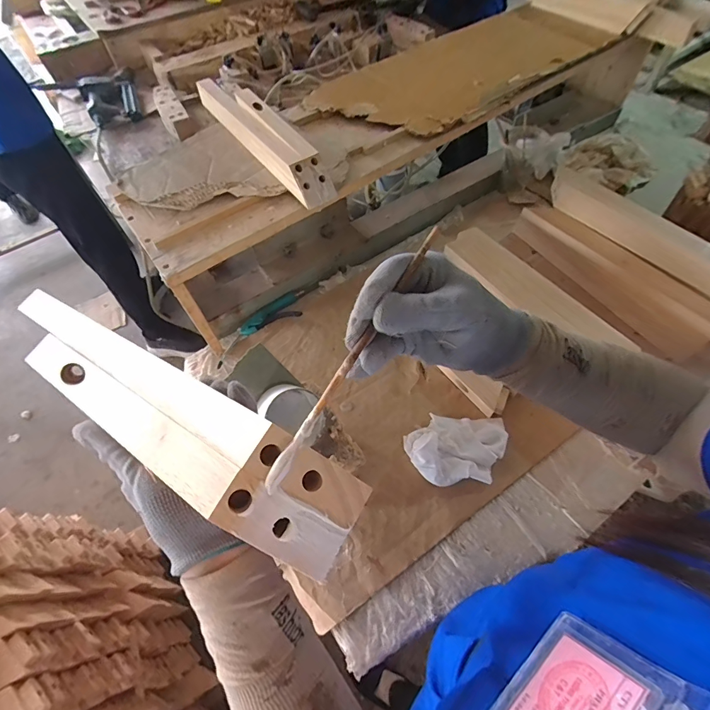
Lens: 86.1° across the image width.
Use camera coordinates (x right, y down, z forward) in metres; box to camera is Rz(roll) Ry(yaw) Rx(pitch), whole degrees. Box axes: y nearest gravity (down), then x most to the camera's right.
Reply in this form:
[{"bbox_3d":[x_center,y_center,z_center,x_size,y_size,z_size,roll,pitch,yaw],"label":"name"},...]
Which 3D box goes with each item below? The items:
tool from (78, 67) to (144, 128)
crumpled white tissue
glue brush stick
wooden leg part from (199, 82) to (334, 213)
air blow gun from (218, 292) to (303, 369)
[{"bbox_3d":[-0.832,-0.893,1.296,0.189,0.065,0.367,-26,60,-13],"label":"tool"},{"bbox_3d":[0.173,0.152,0.635,0.175,0.044,0.122,2,58,4],"label":"crumpled white tissue"},{"bbox_3d":[0.003,-0.005,0.230,0.007,0.008,0.190,28,73,19],"label":"glue brush stick"},{"bbox_3d":[-0.177,-0.412,0.700,0.065,0.058,0.438,-32,61,-16],"label":"wooden leg part"},{"bbox_3d":[-0.197,-0.062,0.814,0.241,0.031,0.070,-37,63,-19],"label":"air blow gun"}]

